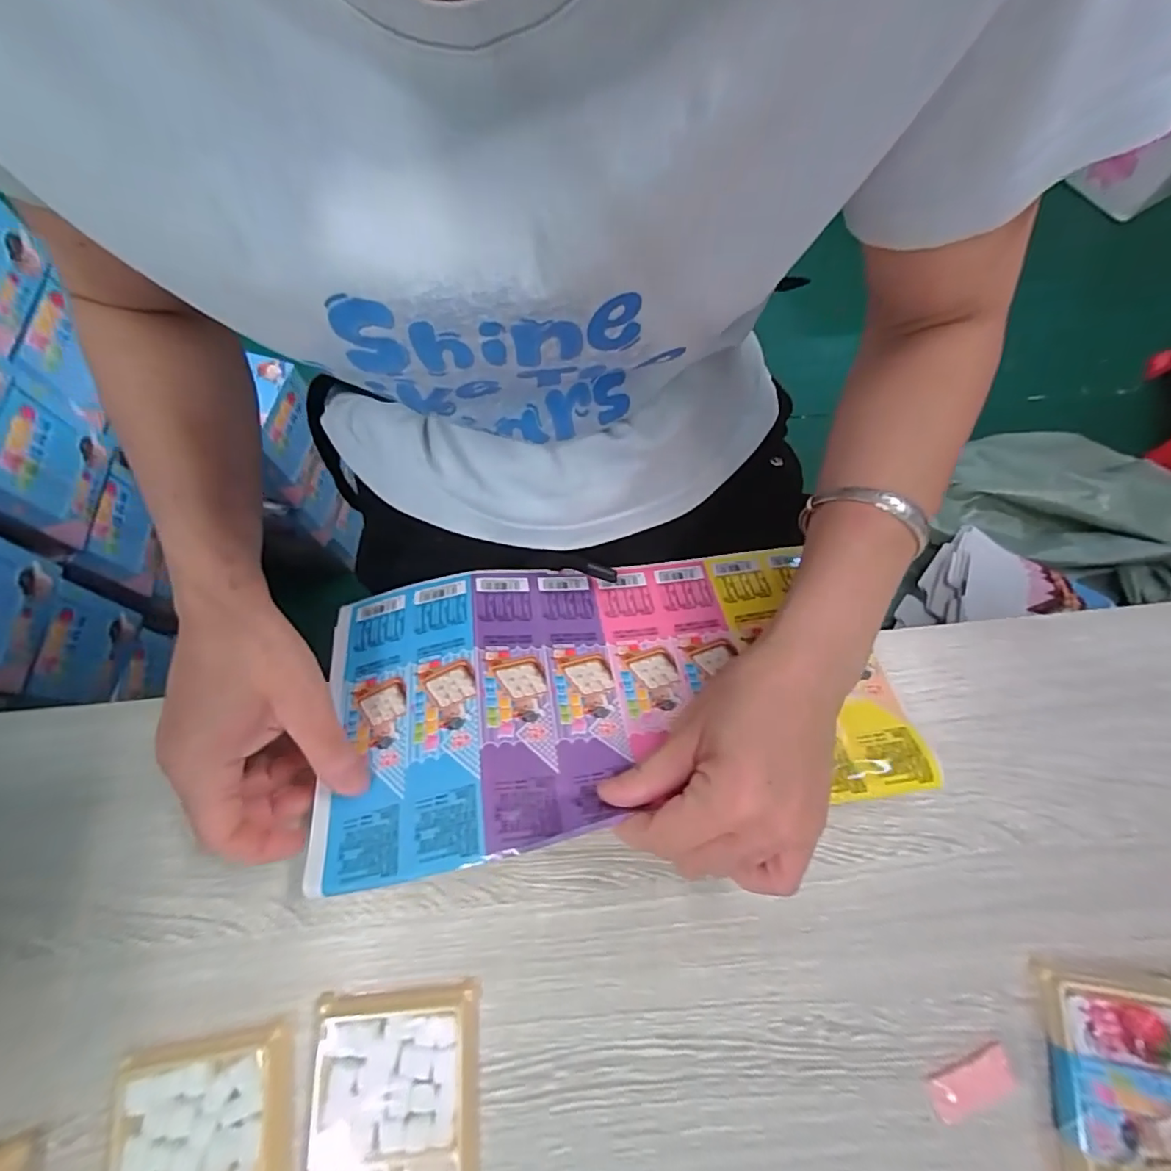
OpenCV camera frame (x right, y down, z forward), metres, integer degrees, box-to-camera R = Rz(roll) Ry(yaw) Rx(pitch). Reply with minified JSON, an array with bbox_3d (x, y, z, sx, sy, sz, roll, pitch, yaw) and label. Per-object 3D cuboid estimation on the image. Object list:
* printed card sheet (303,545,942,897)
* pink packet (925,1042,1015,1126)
[{"bbox_3d":[0.013,0.058,0.326,0.317,0.024,0.169,-6,50,-9],"label":"printed card sheet"},{"bbox_3d":[0.192,0.247,0.274,0.043,0.007,0.019,-24,72,-10],"label":"pink packet"}]

